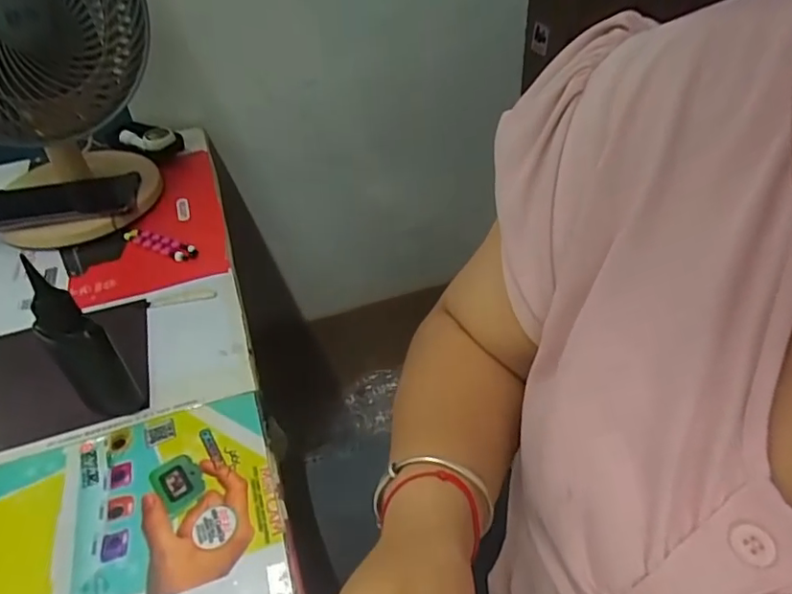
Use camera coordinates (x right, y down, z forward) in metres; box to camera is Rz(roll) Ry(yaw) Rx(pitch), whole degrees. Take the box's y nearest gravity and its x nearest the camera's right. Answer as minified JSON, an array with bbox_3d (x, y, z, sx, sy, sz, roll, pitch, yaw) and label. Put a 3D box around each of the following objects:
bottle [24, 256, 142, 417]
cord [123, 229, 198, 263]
[{"bbox_3d":[-0.229,0.039,0.412,0.034,0.139,0.035,-36,52,-30],"label":"bottle"},{"bbox_3d":[-0.256,-0.058,0.608,0.096,0.006,0.022,18,47,21],"label":"cord"}]

